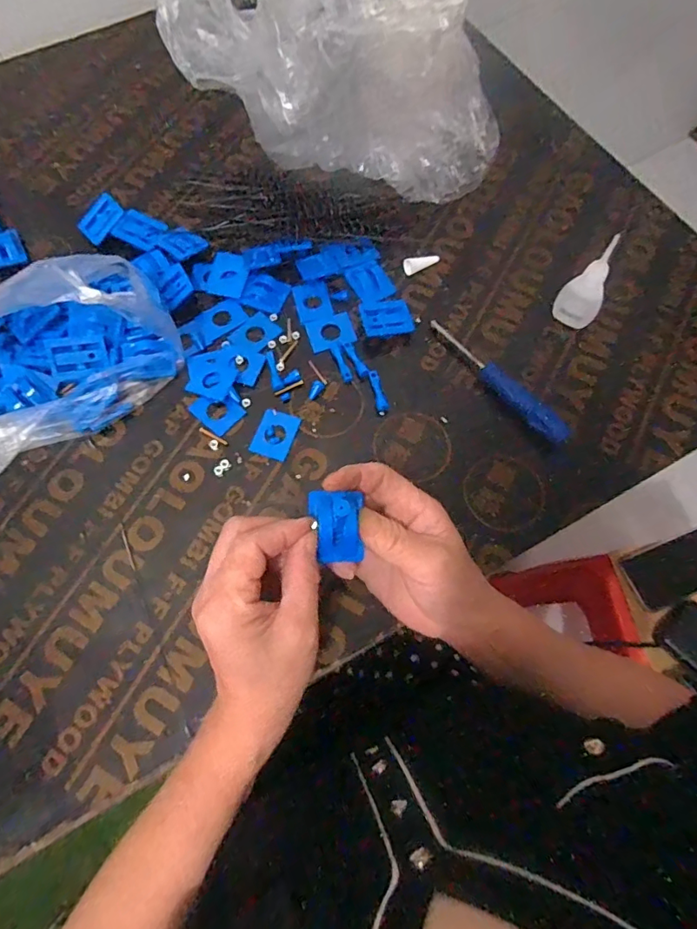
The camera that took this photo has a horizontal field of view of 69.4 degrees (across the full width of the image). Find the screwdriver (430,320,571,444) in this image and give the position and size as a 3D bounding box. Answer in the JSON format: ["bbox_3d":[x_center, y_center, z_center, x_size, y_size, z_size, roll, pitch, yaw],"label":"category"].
[{"bbox_3d":[0.124,-0.072,0.428,0.022,0.016,0.150,-39,73,-13],"label":"screwdriver"}]

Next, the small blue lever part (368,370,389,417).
[{"bbox_3d":[0.026,-0.062,0.432,0.012,0.009,0.039,-16,69,-5],"label":"small blue lever part"}]

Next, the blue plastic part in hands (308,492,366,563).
[{"bbox_3d":[-0.008,0.038,0.315,0.029,0.011,0.043,-4,78,-16],"label":"blue plastic part in hands"}]

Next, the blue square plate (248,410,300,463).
[{"bbox_3d":[-0.061,-0.026,0.421,0.031,0.004,0.041,19,70,9],"label":"blue square plate"}]

